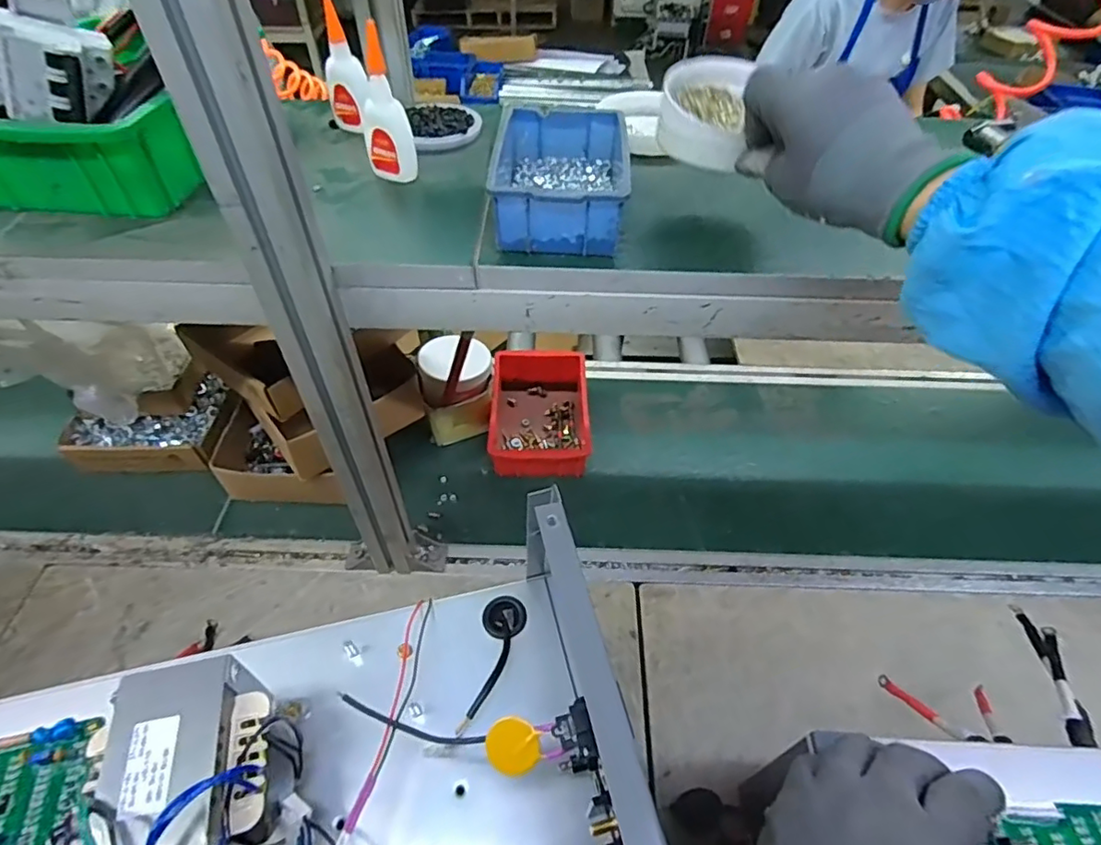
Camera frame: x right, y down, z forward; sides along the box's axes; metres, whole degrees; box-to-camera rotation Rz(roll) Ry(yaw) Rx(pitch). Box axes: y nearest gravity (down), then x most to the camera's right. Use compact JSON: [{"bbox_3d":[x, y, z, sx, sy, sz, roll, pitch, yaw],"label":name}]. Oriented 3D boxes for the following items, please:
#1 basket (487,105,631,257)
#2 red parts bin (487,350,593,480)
[{"bbox_3d":[0.005,-0.192,0.460,0.094,0.050,0.145,3,49,1],"label":"basket"},{"bbox_3d":[-0.014,-0.015,0.838,0.136,0.059,0.203,0,49,-1],"label":"red parts bin"}]

